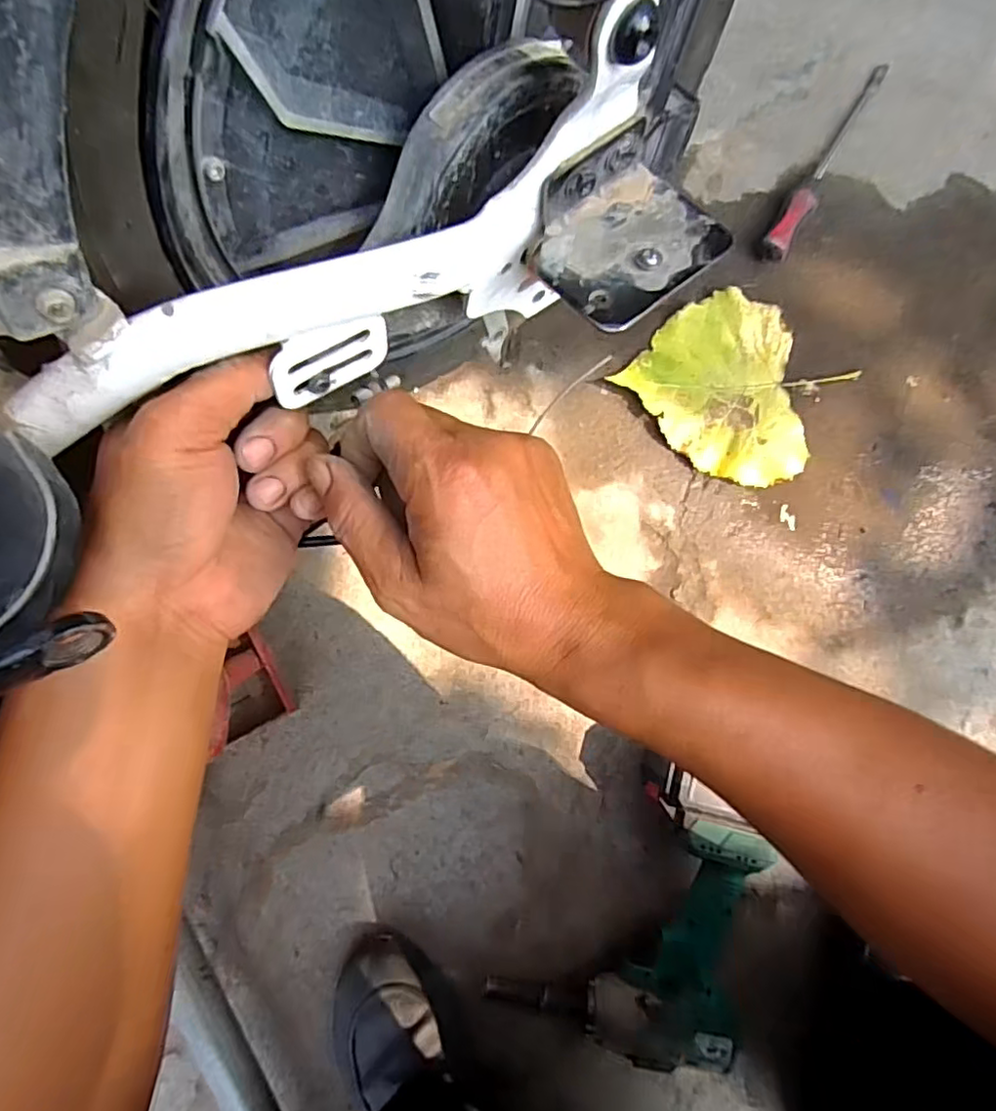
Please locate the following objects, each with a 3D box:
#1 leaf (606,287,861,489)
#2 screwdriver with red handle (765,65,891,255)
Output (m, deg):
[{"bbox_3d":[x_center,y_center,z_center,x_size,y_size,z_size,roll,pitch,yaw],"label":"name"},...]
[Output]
[{"bbox_3d":[0.239,-0.165,0.621,0.180,0.015,0.188,-42,86,-8],"label":"leaf"},{"bbox_3d":[0.348,-0.421,0.655,0.025,0.030,0.273,31,81,2],"label":"screwdriver with red handle"}]

